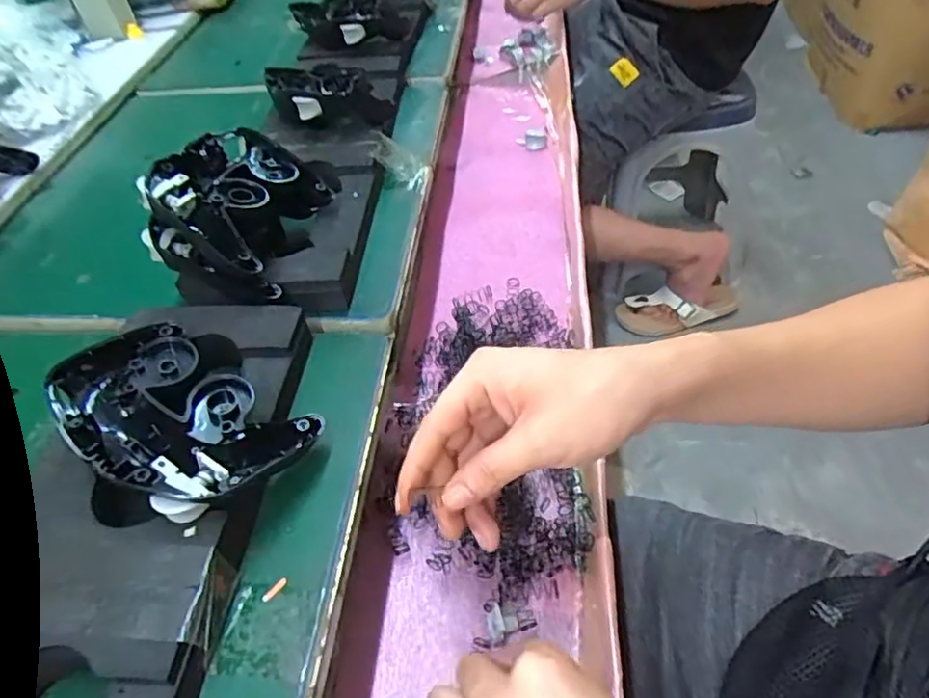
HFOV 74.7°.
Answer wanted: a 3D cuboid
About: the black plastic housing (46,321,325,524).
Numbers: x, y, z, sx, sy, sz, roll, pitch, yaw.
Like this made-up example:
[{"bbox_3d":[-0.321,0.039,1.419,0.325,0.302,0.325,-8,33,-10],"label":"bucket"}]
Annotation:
[{"bbox_3d":[-0.165,0.037,0.348,0.133,0.035,0.095,23,45,21],"label":"black plastic housing"}]

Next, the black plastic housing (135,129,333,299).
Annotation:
[{"bbox_3d":[-0.169,-0.103,0.469,0.090,0.086,0.139,9,42,7],"label":"black plastic housing"}]

